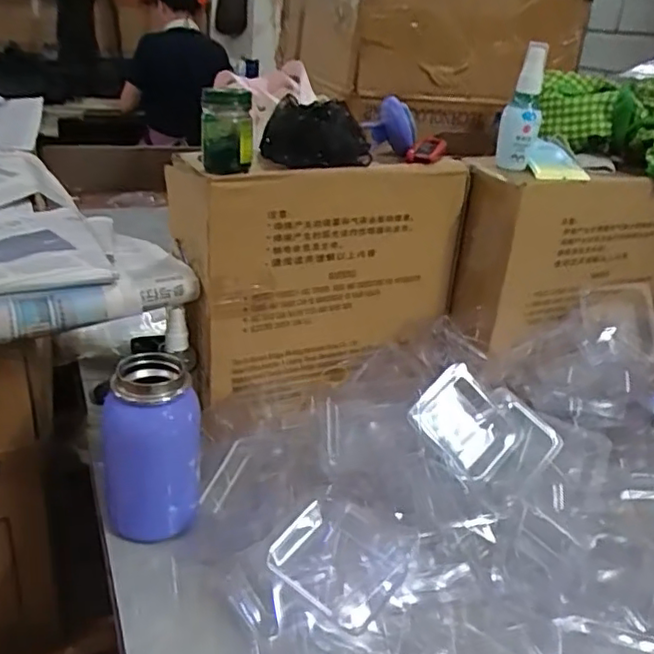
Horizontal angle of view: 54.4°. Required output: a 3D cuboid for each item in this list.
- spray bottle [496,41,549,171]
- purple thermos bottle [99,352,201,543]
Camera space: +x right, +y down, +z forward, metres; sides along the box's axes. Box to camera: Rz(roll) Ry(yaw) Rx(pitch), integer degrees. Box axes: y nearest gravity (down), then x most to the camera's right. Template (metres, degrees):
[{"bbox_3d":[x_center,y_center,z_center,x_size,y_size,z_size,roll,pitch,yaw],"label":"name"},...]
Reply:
[{"bbox_3d":[0.197,-0.219,0.642,0.039,0.115,0.029,12,27,12],"label":"spray bottle"},{"bbox_3d":[-0.141,0.097,0.514,0.071,0.138,0.063,3,26,-5],"label":"purple thermos bottle"}]

